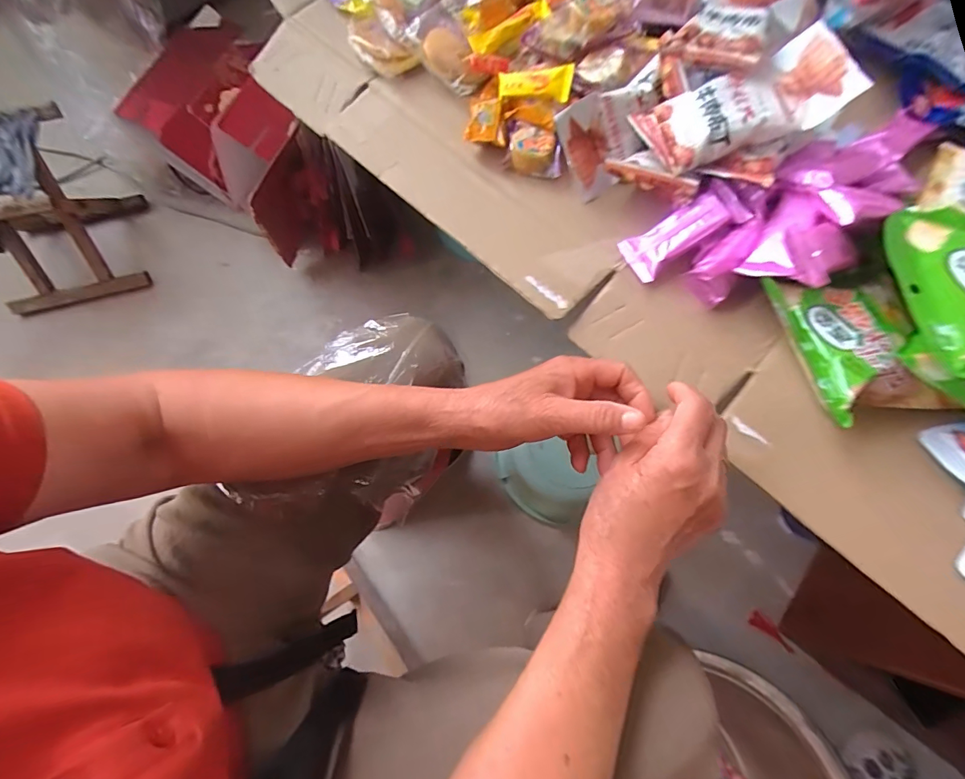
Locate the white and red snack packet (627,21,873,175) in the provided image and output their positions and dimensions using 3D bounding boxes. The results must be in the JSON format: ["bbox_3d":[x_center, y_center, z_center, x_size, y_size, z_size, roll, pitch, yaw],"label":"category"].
[{"bbox_3d":[0.204,-0.224,0.343,0.142,0.024,0.072,-15,70,17],"label":"white and red snack packet"}]

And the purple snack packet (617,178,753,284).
[{"bbox_3d":[0.169,-0.135,0.370,0.095,0.013,0.042,-31,72,16],"label":"purple snack packet"}]

